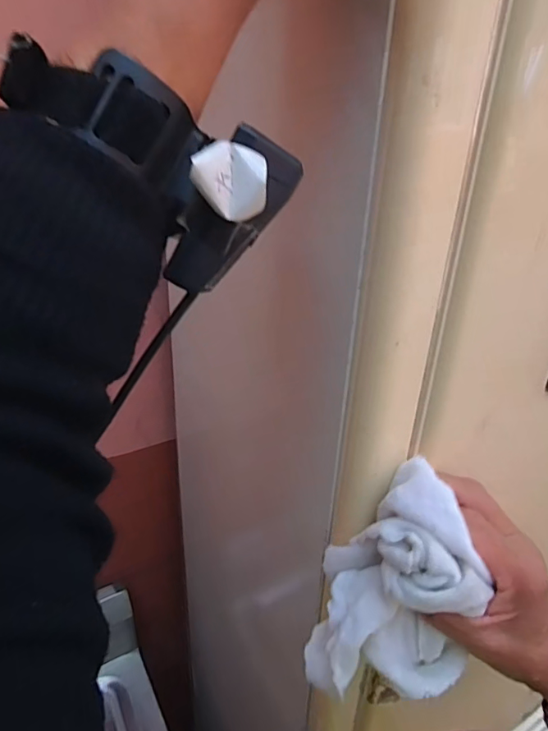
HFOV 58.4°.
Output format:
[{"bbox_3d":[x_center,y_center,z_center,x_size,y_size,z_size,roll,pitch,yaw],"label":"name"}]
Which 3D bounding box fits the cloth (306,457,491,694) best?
[{"bbox_3d":[0.071,0.118,0.276,0.085,0.105,0.063,5,27,6],"label":"cloth"}]

